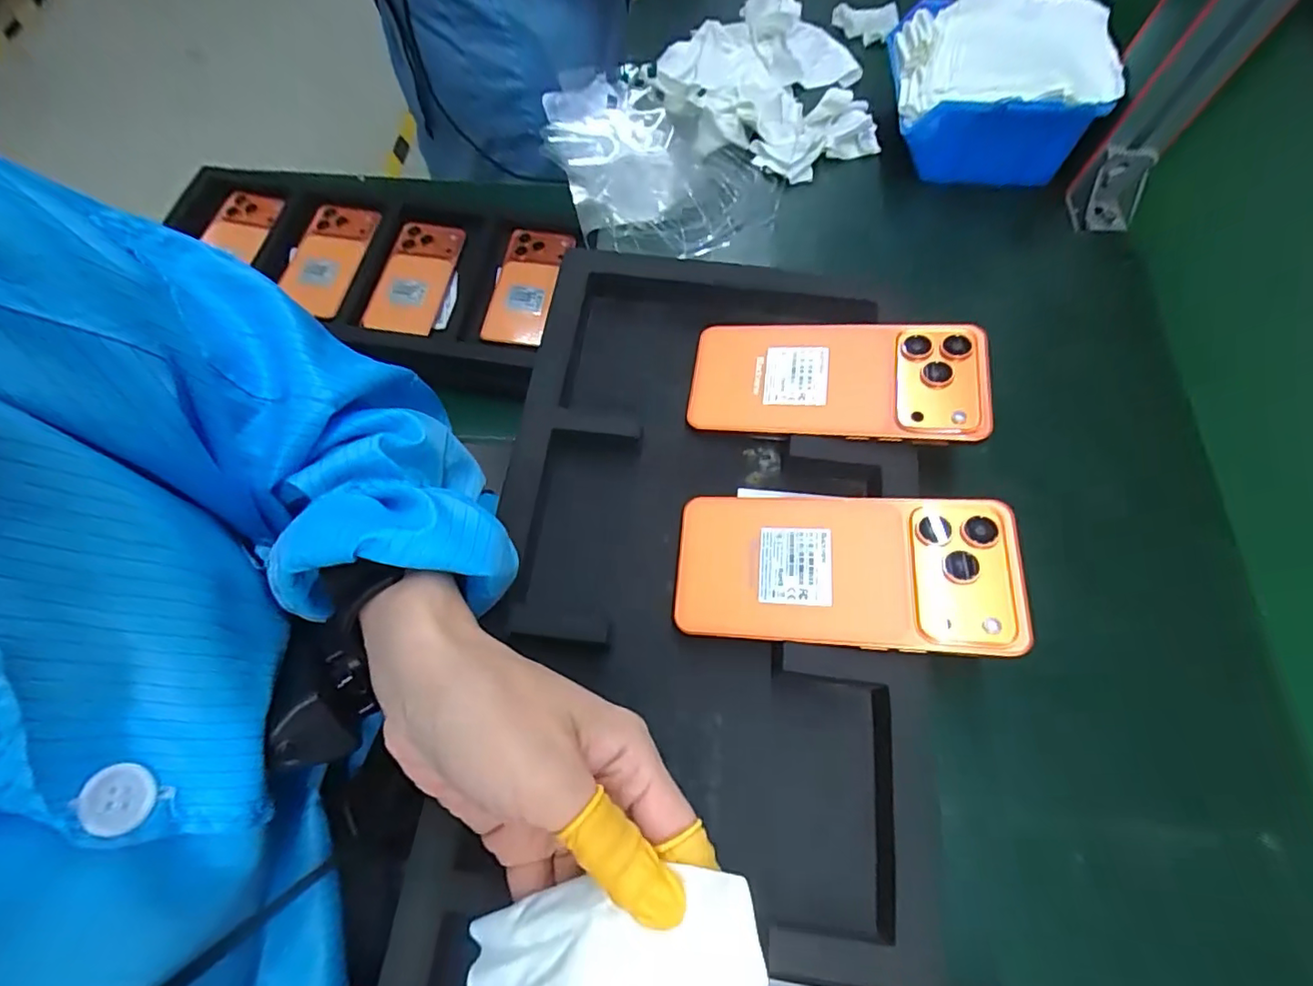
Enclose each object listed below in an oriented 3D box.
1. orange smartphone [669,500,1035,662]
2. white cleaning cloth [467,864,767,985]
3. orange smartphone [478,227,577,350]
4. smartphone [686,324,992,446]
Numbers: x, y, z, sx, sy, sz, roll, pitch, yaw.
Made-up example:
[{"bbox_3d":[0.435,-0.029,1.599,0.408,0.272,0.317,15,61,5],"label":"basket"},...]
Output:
[{"bbox_3d":[0.092,0.038,0.290,0.163,0.008,0.077,1,64,16],"label":"orange smartphone"},{"bbox_3d":[-0.017,0.151,0.178,0.099,0.024,0.049,-18,65,10],"label":"white cleaning cloth"},{"bbox_3d":[-0.148,-0.234,0.652,0.076,0.017,0.147,12,76,11],"label":"orange smartphone"},{"bbox_3d":[0.102,-0.067,0.333,0.160,0.010,0.073,5,71,16],"label":"smartphone"}]

